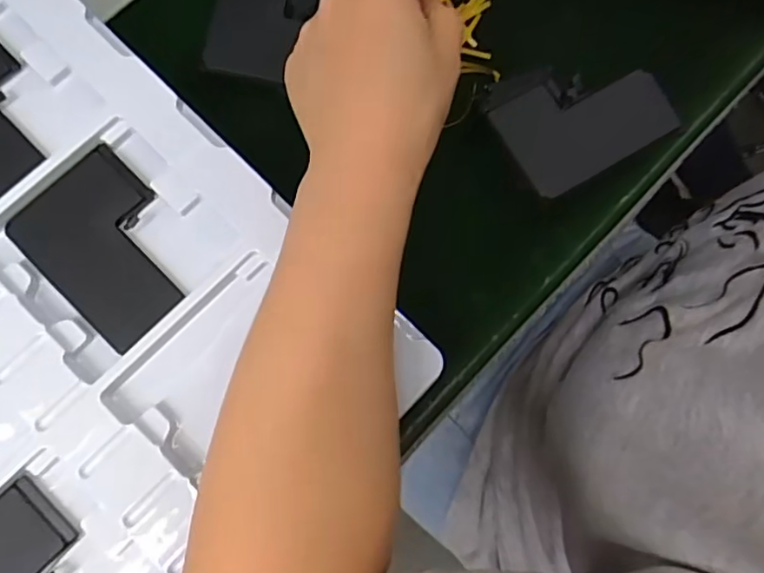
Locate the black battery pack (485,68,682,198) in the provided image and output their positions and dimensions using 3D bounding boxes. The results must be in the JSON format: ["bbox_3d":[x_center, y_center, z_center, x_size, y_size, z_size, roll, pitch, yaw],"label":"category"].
[{"bbox_3d":[0.108,-0.093,0.326,0.089,0.023,0.070,-28,81,-7],"label":"black battery pack"}]

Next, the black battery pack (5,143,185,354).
[{"bbox_3d":[-0.135,-0.021,0.290,0.088,0.008,0.064,43,81,6],"label":"black battery pack"}]

